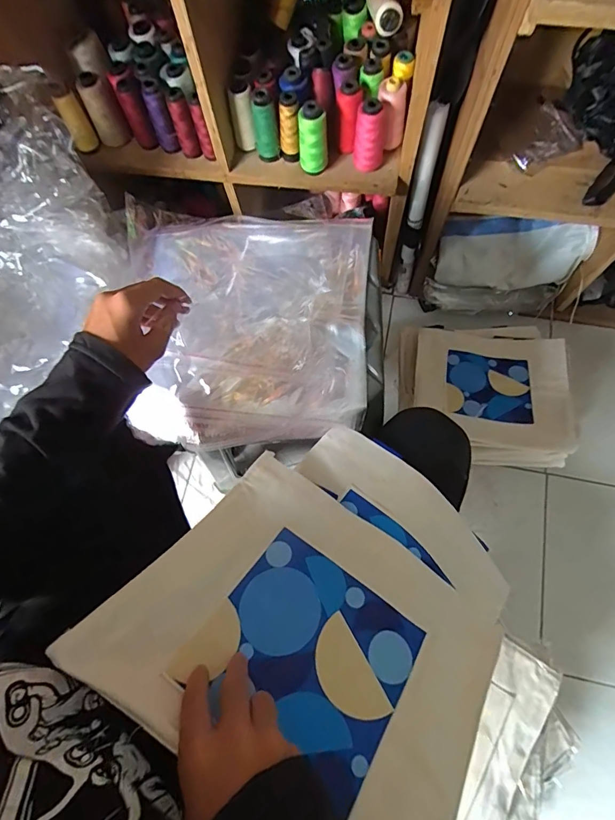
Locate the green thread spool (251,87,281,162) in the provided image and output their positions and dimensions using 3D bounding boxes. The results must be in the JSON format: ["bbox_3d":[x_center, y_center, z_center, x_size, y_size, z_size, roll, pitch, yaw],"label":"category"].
[{"bbox_3d":[-0.075,-0.506,0.760,0.039,0.117,0.033,-11,73,-1],"label":"green thread spool"}]

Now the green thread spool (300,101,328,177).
[{"bbox_3d":[0.011,-0.467,0.739,0.042,0.109,0.038,15,74,7],"label":"green thread spool"}]

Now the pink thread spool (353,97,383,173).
[{"bbox_3d":[0.109,-0.474,0.737,0.050,0.105,0.048,-1,73,2],"label":"pink thread spool"}]

